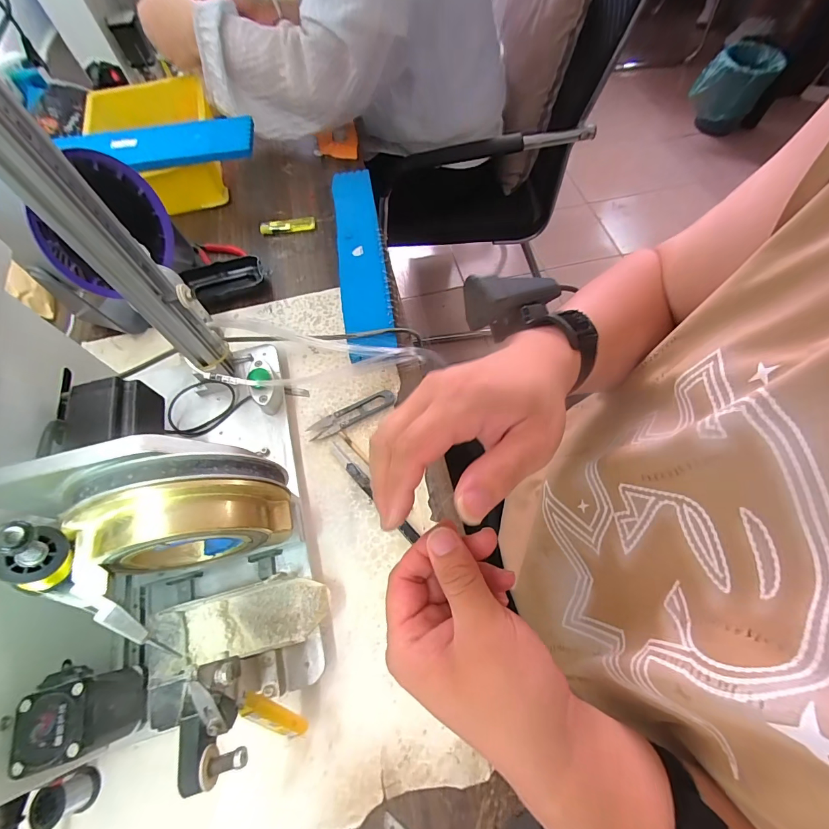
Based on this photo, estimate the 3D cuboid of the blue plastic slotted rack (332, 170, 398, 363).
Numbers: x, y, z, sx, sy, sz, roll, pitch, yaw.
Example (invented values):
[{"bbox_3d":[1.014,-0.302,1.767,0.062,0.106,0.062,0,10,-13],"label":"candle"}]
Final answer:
[{"bbox_3d":[-0.074,-0.215,0.520,0.061,0.021,0.330,-9,66,-3],"label":"blue plastic slotted rack"}]

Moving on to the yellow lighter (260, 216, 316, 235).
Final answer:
[{"bbox_3d":[-0.187,-0.281,0.566,0.079,0.012,0.019,-8,66,-2],"label":"yellow lighter"}]

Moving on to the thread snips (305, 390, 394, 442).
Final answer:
[{"bbox_3d":[-0.070,0.000,0.429,0.101,0.004,0.025,-23,68,-9],"label":"thread snips"}]

